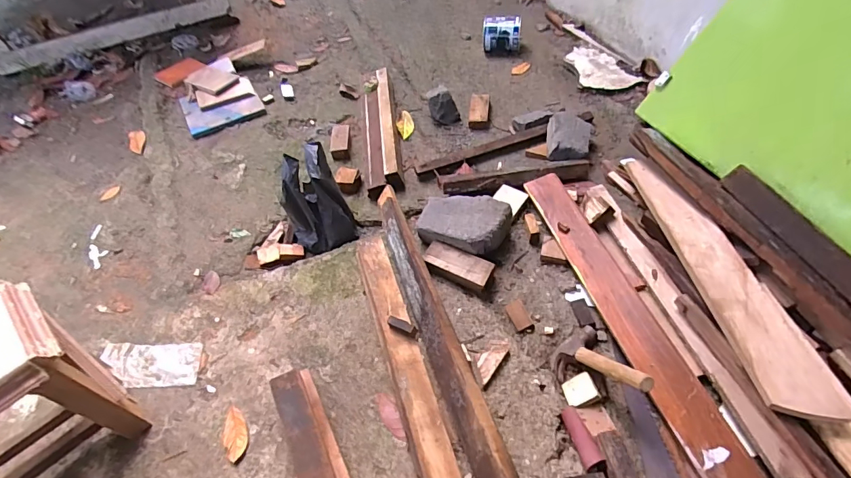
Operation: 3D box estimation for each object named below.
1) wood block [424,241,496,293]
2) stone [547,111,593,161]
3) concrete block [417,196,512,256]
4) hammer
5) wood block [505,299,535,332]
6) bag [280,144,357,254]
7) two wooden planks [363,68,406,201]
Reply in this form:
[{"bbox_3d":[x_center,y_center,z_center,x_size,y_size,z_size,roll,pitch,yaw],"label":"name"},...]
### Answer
[{"bbox_3d":[0.074,0.063,0.998,0.150,0.047,0.064,23,58,22],"label":"wood block"},{"bbox_3d":[0.390,-0.275,1.203,0.115,0.087,0.142,4,53,9],"label":"stone"},{"bbox_3d":[0.087,-0.042,1.032,0.206,0.065,0.129,17,56,18],"label":"concrete block"},{"bbox_3d":[0.319,0.227,0.799,0.111,0.047,0.213,-25,10,-14],"label":"hammer"},{"bbox_3d":[0.201,0.164,0.942,0.038,0.025,0.075,-17,52,-7],"label":"wood block"},{"bbox_3d":[-0.275,-0.095,1.081,0.142,0.185,0.158,-28,54,-15],"label":"bag"},{"bbox_3d":[-0.137,-0.341,1.353,0.107,0.061,0.535,-7,52,0],"label":"two wooden planks"}]

